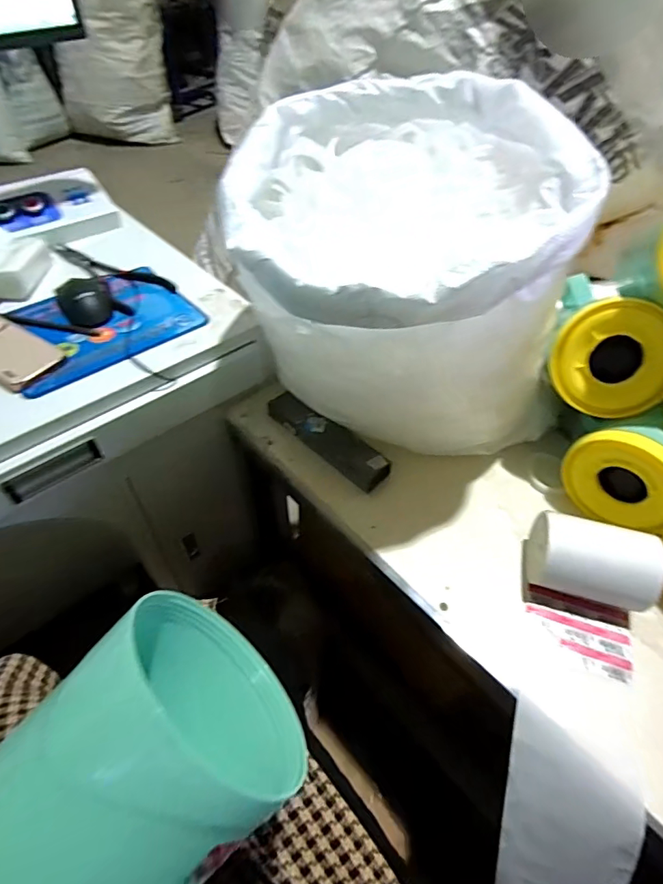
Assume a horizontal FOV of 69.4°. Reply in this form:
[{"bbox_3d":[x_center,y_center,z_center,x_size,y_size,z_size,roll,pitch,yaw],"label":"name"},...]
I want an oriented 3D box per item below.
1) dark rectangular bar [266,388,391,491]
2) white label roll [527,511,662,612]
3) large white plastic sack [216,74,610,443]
[{"bbox_3d":[-0.010,-0.008,0.668,0.196,0.033,0.048,34,57,26],"label":"dark rectangular bar"},{"bbox_3d":[0.282,0.132,0.520,0.120,0.072,0.085,15,50,12],"label":"white label roll"},{"bbox_3d":[0.072,-0.187,0.575,0.347,0.333,0.360,-15,51,-13],"label":"large white plastic sack"}]

